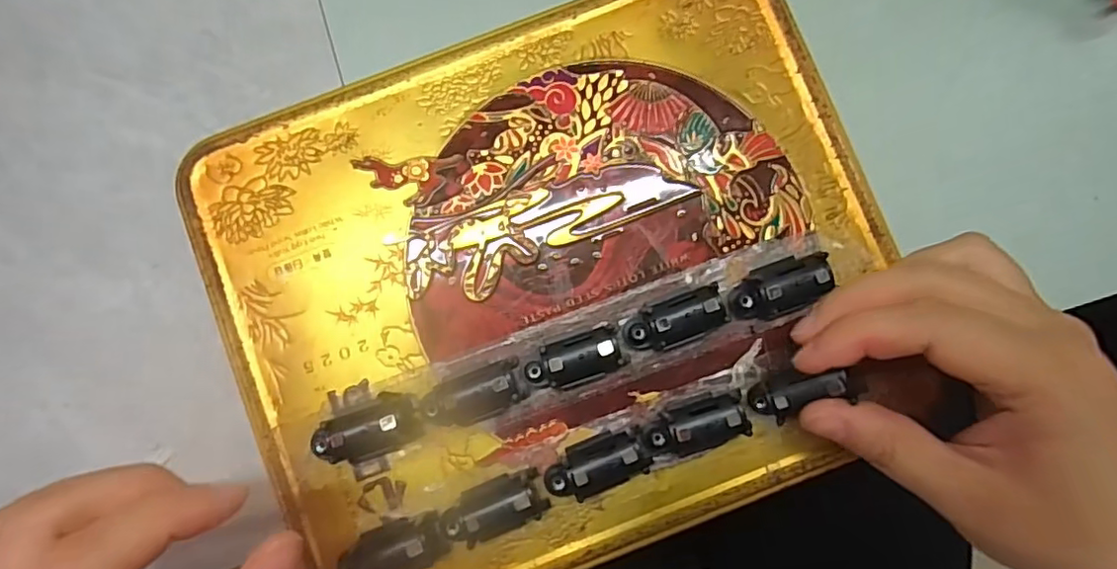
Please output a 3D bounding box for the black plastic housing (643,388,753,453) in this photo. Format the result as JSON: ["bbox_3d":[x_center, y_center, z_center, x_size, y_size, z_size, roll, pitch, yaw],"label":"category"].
[{"bbox_3d":[0.046,0.046,0.201,0.033,0.018,0.014,-12,85,-1],"label":"black plastic housing"}]

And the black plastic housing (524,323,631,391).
[{"bbox_3d":[0.006,0.026,0.203,0.033,0.014,0.017,-20,85,-2],"label":"black plastic housing"}]

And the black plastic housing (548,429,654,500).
[{"bbox_3d":[0.012,0.060,0.199,0.033,0.018,0.015,-25,85,-2],"label":"black plastic housing"}]

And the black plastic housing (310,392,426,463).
[{"bbox_3d":[-0.065,0.051,0.202,0.035,0.013,0.019,-21,85,-2],"label":"black plastic housing"}]

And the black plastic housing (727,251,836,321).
[{"bbox_3d":[0.077,0.002,0.206,0.034,0.013,0.018,-19,85,-1],"label":"black plastic housing"}]

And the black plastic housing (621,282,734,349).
[{"bbox_3d":[0.041,0.012,0.205,0.036,0.015,0.016,-18,85,-1],"label":"black plastic housing"}]

